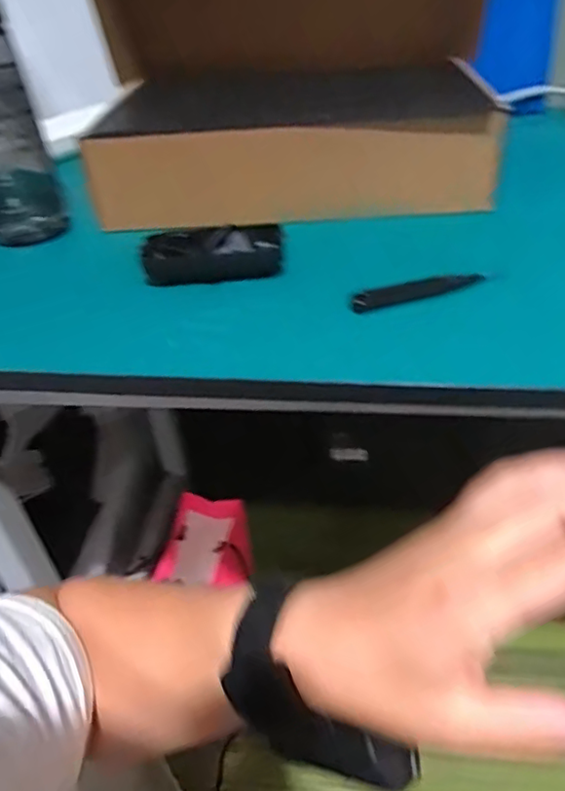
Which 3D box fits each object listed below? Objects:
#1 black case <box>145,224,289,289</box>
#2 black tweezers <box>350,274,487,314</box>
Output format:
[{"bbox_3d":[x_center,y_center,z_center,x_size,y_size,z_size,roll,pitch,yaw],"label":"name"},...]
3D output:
[{"bbox_3d":[-0.054,-0.111,0.472,0.108,0.030,0.046,-8,39,-3],"label":"black case"},{"bbox_3d":[0.096,-0.074,0.420,0.100,0.015,0.008,-15,40,-12],"label":"black tweezers"}]

